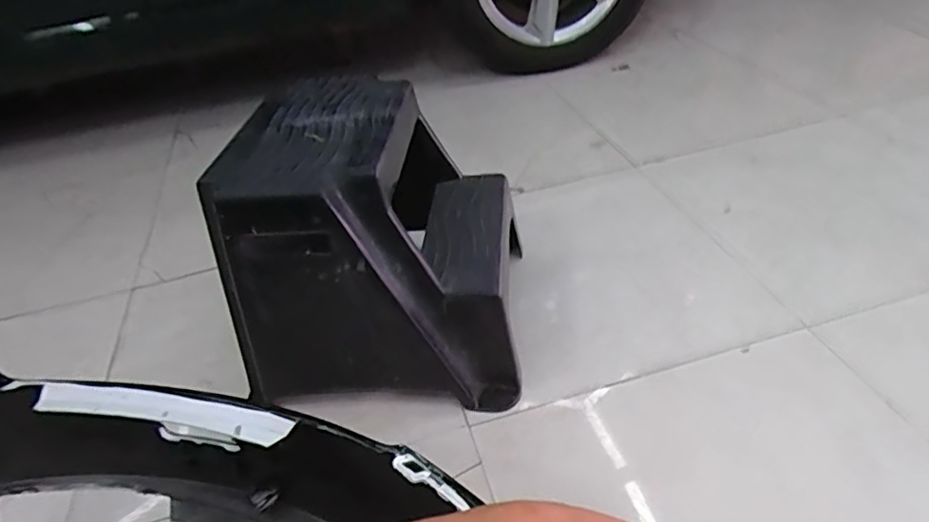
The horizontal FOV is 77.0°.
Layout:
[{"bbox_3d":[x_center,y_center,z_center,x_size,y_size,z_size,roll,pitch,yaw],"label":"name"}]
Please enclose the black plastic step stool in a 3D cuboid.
[{"bbox_3d":[-0.140,-0.038,0.974,0.431,0.398,0.390,-3,39,7],"label":"black plastic step stool"}]

